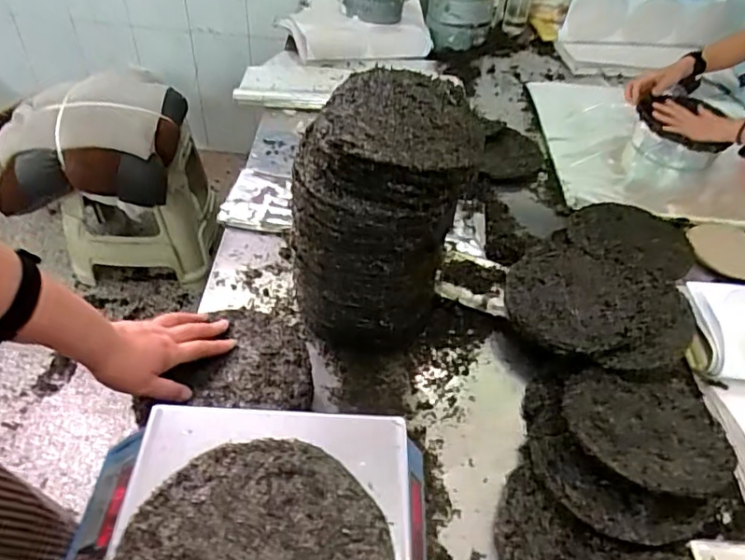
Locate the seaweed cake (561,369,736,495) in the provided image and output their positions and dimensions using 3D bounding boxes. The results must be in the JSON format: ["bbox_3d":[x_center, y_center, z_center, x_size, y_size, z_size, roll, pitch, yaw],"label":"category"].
[{"bbox_3d":[0.332,0.180,0.670,0.188,0.011,0.174,12,33,4],"label":"seaweed cake"}]

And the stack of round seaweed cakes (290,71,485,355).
[{"bbox_3d":[0.009,-0.077,0.735,0.199,0.317,0.203,25,48,18],"label":"stack of round seaweed cakes"}]

